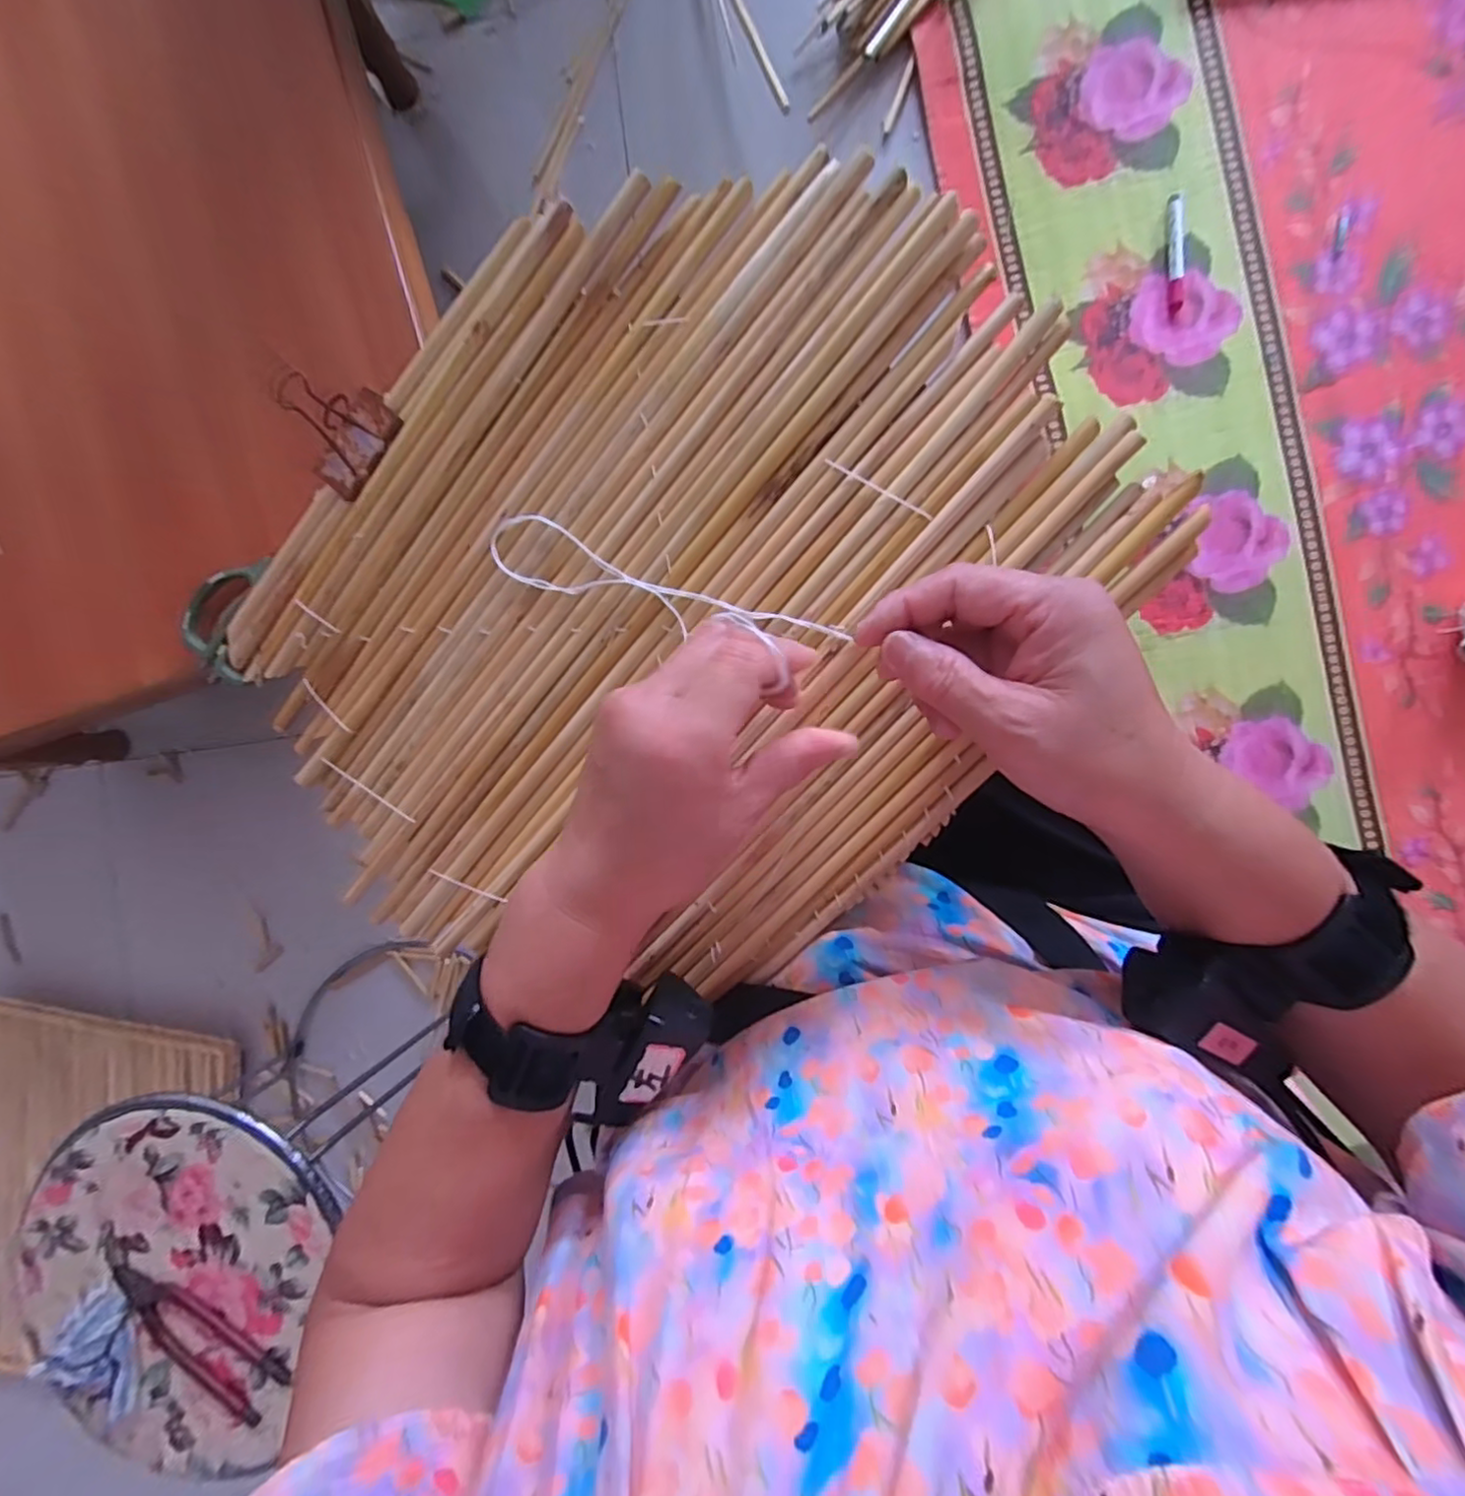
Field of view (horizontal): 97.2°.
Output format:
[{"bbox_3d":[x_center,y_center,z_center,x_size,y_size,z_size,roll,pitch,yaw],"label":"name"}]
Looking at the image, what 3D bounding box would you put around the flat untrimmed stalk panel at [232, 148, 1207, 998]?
[{"bbox_3d":[-0.036,-0.057,0.313,0.410,0.013,0.317,-43,91,11],"label":"flat untrimmed stalk panel"}]

